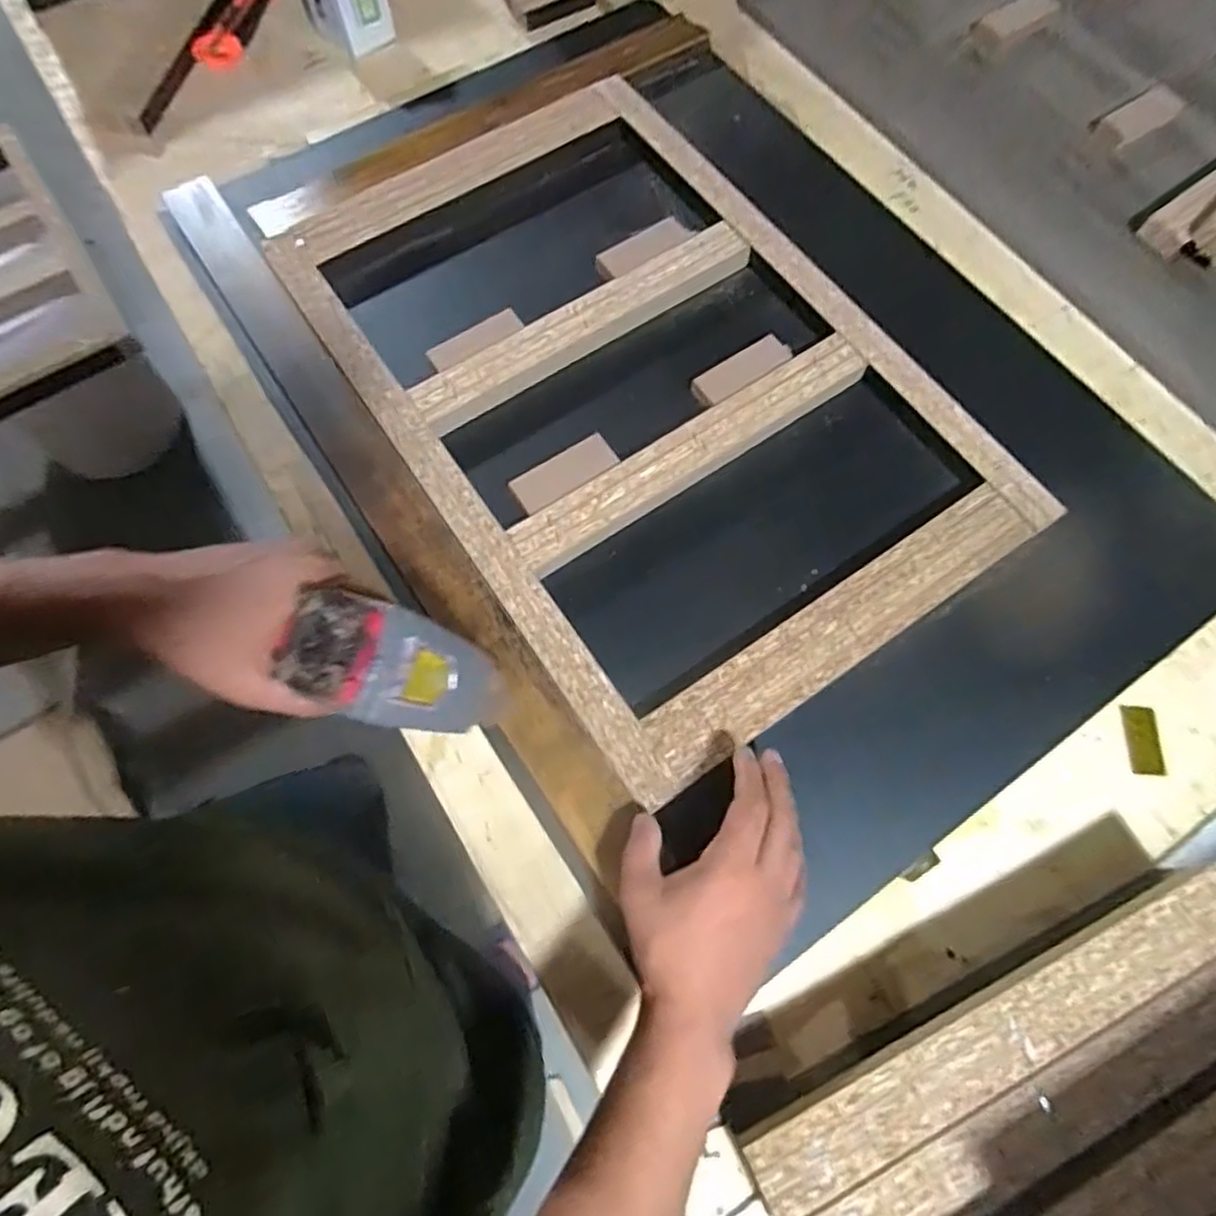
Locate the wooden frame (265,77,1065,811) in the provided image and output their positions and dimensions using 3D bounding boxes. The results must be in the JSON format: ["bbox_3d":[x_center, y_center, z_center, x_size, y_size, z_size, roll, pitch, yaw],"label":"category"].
[{"bbox_3d":[0.014,-0.182,0.573,0.368,0.017,0.559,-33,73,-11],"label":"wooden frame"}]

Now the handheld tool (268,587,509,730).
[{"bbox_3d":[-0.084,0.036,0.336,0.044,0.122,0.048,-9,67,27],"label":"handheld tool"}]

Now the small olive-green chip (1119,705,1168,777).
[{"bbox_3d":[0.365,0.090,0.495,0.024,0.004,0.047,2,69,1],"label":"small olive-green chip"}]

